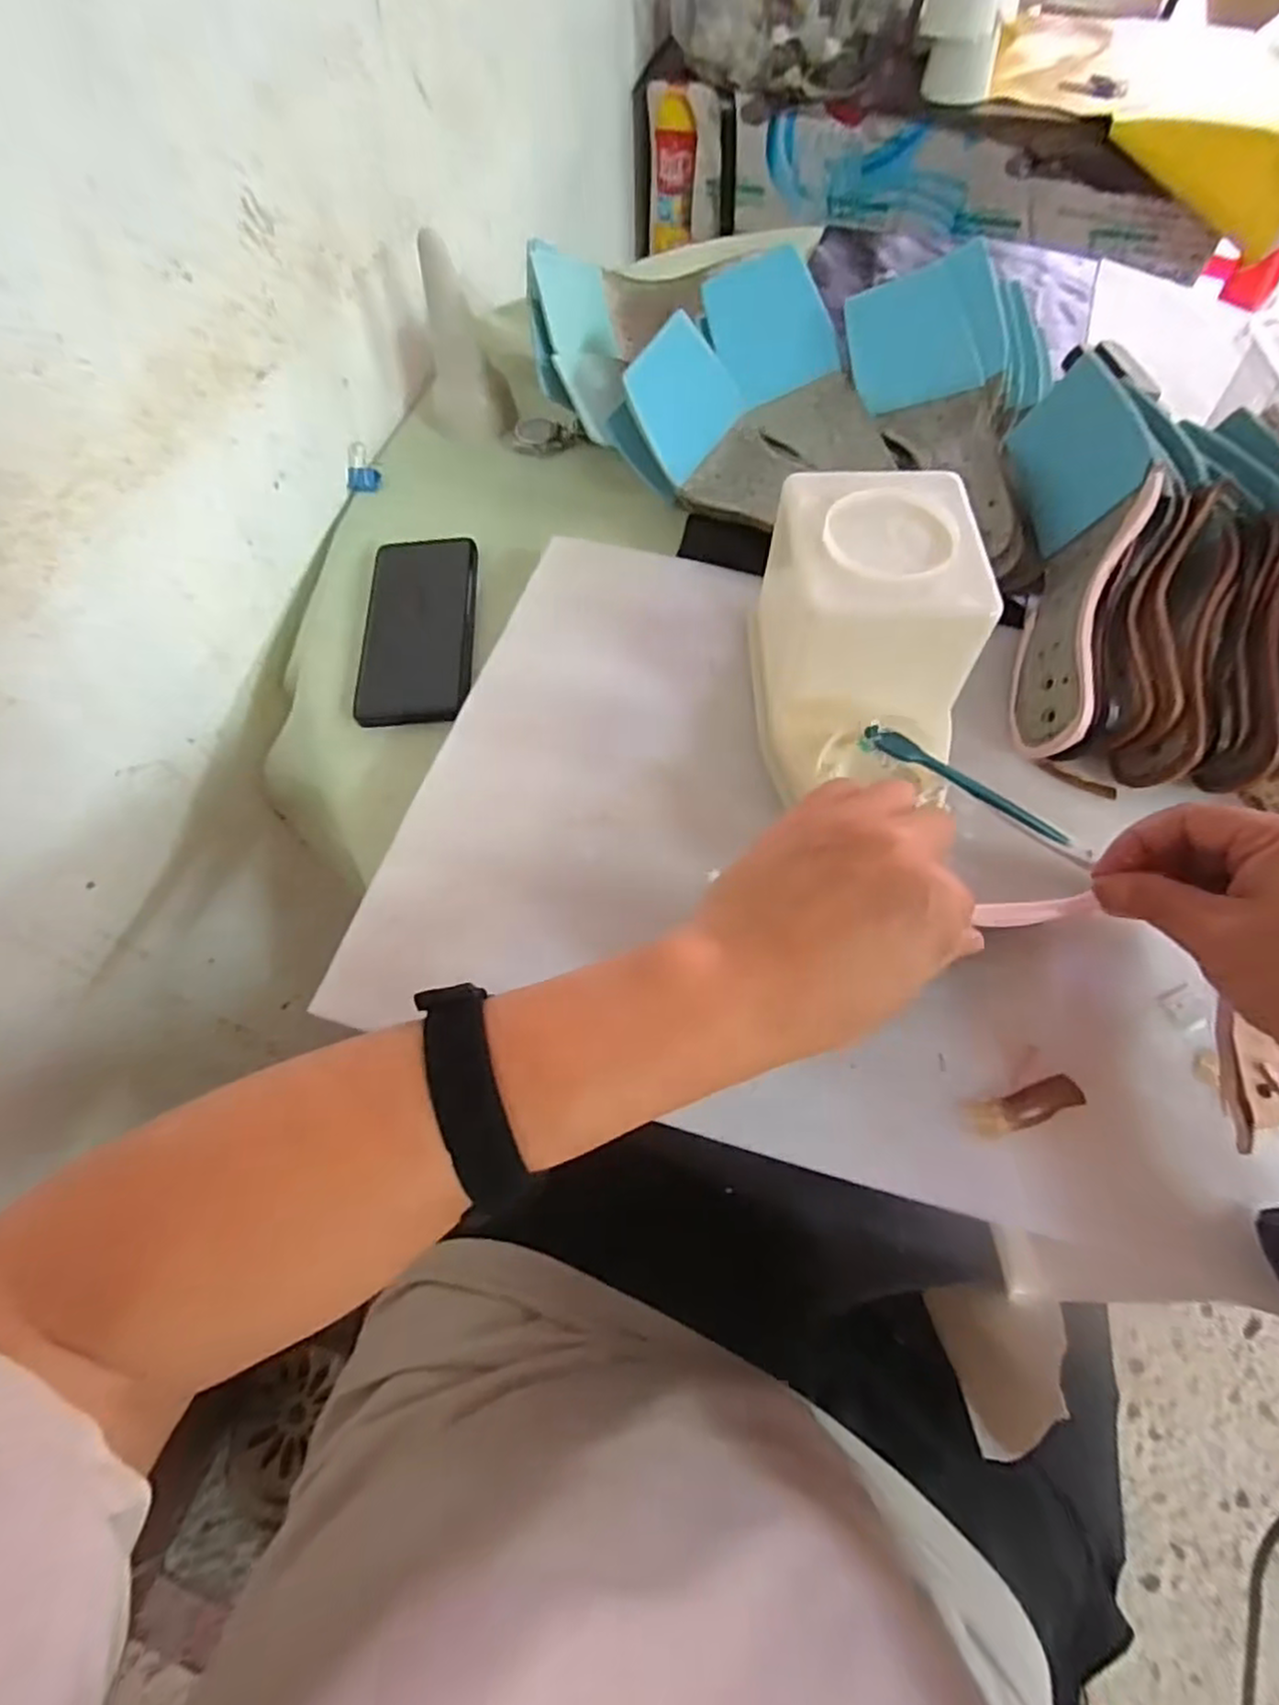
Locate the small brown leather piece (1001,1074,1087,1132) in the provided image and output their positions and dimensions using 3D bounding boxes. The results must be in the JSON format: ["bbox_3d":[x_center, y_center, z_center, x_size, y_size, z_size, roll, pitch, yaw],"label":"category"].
[{"bbox_3d":[0.189,0.116,0.338,0.040,0.004,0.016,-18,64,-8],"label":"small brown leather piece"}]

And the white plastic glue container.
[{"bbox_3d":[0.124,-0.114,0.406,0.103,0.116,0.150,-2,63,1],"label":"white plastic glue container"}]

